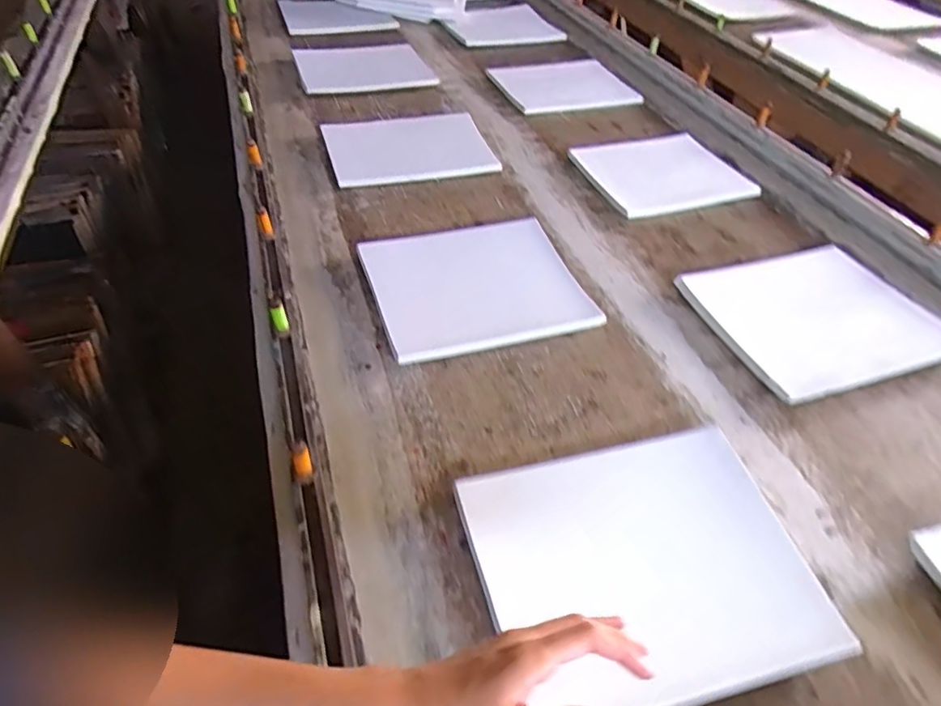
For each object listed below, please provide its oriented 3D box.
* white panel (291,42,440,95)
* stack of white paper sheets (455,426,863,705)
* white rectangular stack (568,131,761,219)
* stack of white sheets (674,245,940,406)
[{"bbox_3d":[-0.231,-0.617,1.215,0.272,0.013,0.266,-13,48,-16],"label":"white panel"},{"bbox_3d":[0.142,0.175,0.476,0.261,0.029,0.213,-8,47,-11],"label":"stack of white paper sheets"},{"bbox_3d":[0.324,-0.315,0.969,0.251,0.015,0.232,-15,50,-15],"label":"white rectangular stack"},{"bbox_3d":[0.438,-0.050,0.718,0.271,0.023,0.226,-12,47,-15],"label":"stack of white sheets"}]

